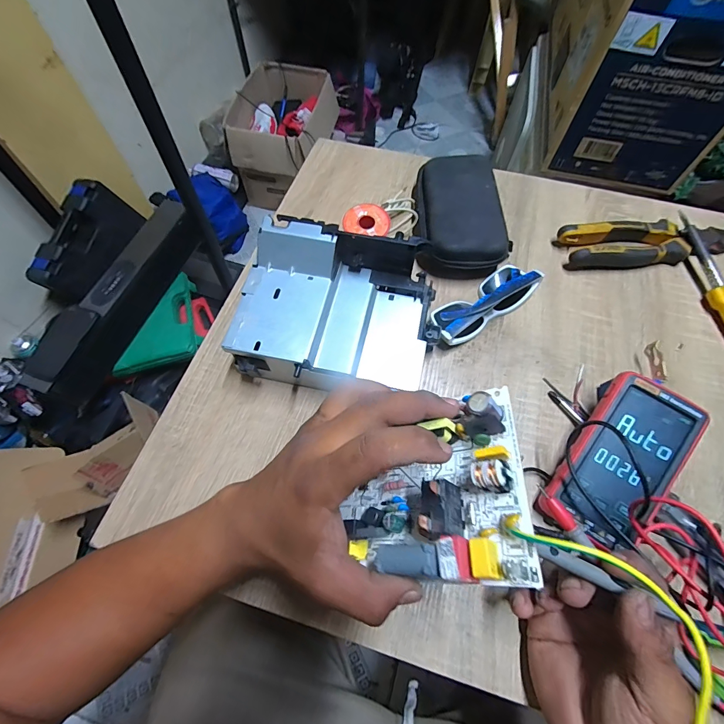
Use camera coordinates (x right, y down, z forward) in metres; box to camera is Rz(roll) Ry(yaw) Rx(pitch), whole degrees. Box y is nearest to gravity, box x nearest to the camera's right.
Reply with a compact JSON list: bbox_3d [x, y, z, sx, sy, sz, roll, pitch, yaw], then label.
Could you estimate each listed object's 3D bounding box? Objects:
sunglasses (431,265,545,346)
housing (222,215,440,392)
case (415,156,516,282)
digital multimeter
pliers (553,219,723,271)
[{"bbox_3d":[0.136,-0.070,0.407,0.141,0.042,0.049,-32,68,-16],"label":"sunglasses"},{"bbox_3d":[-0.021,-0.049,0.360,0.186,0.094,0.149,11,64,5],"label":"housing"},{"bbox_3d":[0.120,-0.188,0.459,0.101,0.051,0.177,2,63,0],"label":"case"},{"bbox_3d":[0.227,0.082,0.315,0.078,0.022,0.139,37,85,17],"label":"digital multimeter"},{"bbox_3d":[0.366,-0.151,0.457,0.227,0.030,0.056,-5,64,-3],"label":"pliers"}]

